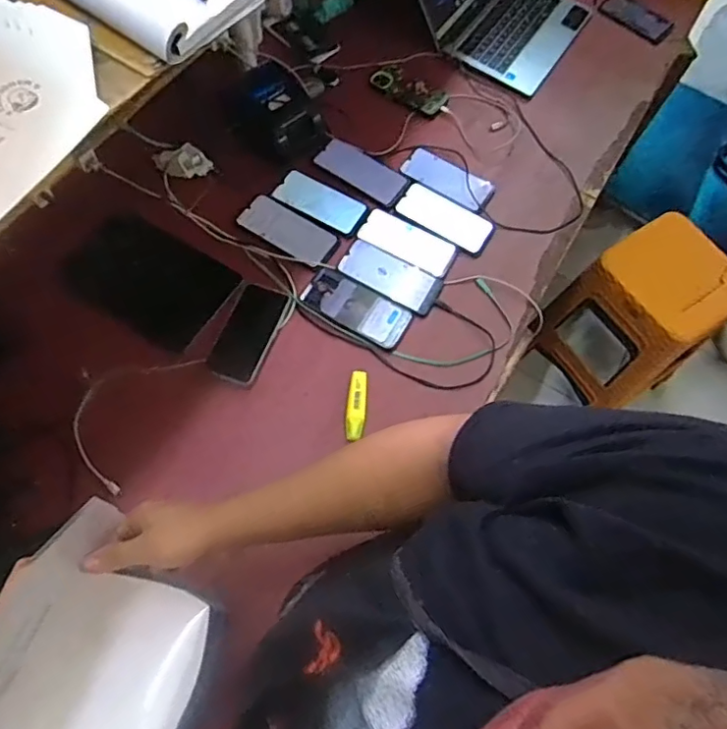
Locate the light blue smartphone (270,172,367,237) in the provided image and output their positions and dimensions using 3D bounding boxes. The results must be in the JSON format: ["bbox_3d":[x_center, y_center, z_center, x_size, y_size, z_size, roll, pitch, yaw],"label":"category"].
[{"bbox_3d":[-0.075,-0.277,0.940,0.159,0.009,0.062,30,82,10],"label":"light blue smartphone"}]

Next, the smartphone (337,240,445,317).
[{"bbox_3d":[0.044,-0.145,0.886,0.166,0.008,0.075,31,69,10],"label":"smartphone"}]

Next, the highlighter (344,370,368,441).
[{"bbox_3d":[-0.009,0.057,0.792,0.029,0.015,0.108,8,67,0],"label":"highlighter"}]

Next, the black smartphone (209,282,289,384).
[{"bbox_3d":[-0.174,-0.048,0.824,0.075,0.016,0.161,18,67,4],"label":"black smartphone"}]

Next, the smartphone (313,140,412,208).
[{"bbox_3d":[-0.002,-0.341,0.968,0.164,0.010,0.073,29,68,9],"label":"smartphone"}]

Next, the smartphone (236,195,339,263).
[{"bbox_3d":[-0.125,-0.226,0.917,0.164,0.007,0.079,30,69,9],"label":"smartphone"}]

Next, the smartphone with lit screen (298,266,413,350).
[{"bbox_3d":[-0.011,-0.092,0.860,0.169,0.006,0.079,32,69,10],"label":"smartphone with lit screen"}]

